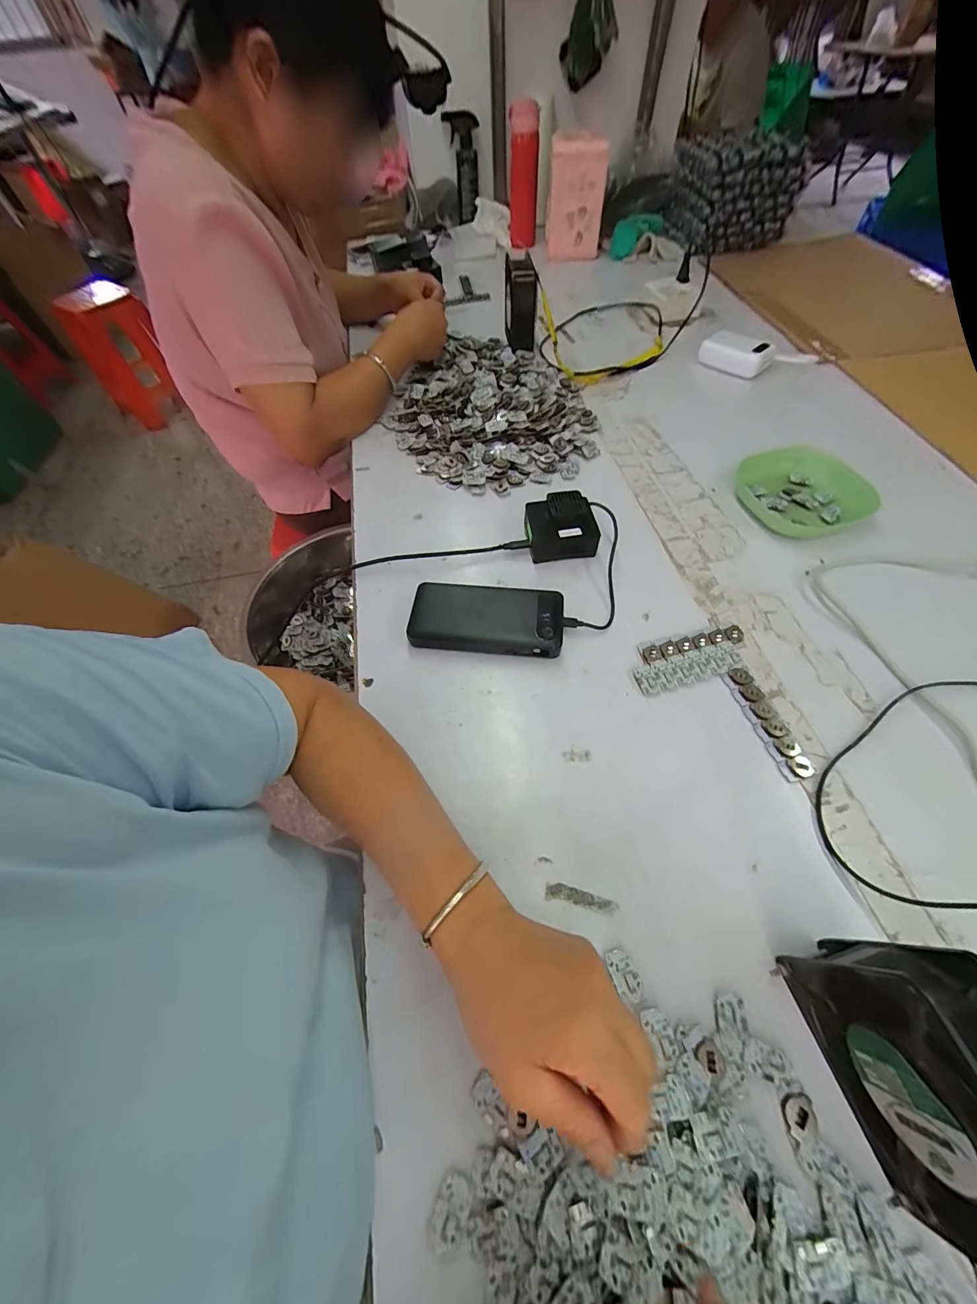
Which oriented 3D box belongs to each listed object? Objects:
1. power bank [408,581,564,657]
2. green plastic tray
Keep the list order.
[{"bbox_3d":[-0.001,-0.033,0.432,0.152,0.027,0.070,5,58,5],"label":"power bank"},{"bbox_3d":[0.389,-0.205,0.525,0.120,0.032,0.139,-13,58,-6],"label":"green plastic tray"}]

